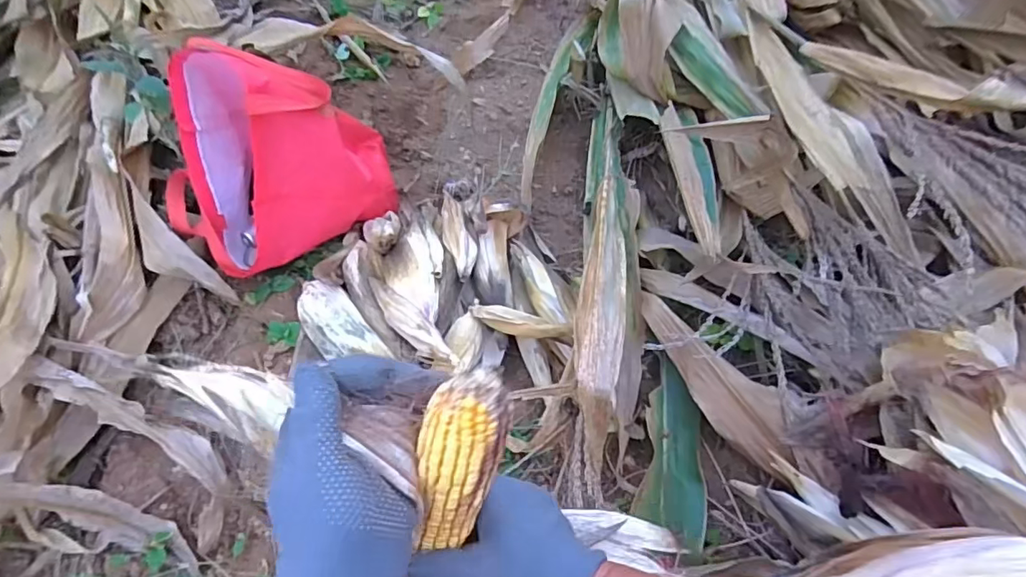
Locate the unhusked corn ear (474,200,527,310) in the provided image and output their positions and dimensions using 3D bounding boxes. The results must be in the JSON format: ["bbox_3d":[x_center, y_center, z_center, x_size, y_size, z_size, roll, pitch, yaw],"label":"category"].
[{"bbox_3d":[-0.020,-0.060,0.861,0.075,0.052,0.208,3,59,3],"label":"unhusked corn ear"}]

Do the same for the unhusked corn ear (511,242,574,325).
[{"bbox_3d":[0.037,-0.013,0.796,0.039,0.035,0.157,-22,61,-12],"label":"unhusked corn ear"}]

